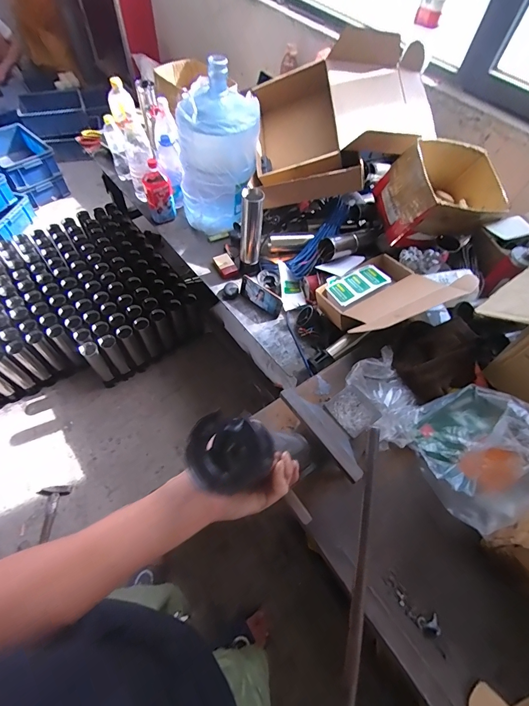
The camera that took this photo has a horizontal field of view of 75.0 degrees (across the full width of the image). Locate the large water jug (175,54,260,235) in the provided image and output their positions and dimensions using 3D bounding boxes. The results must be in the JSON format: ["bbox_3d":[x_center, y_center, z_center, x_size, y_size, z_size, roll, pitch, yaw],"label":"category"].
[{"bbox_3d":[-0.163,-0.687,1.172,0.273,0.452,0.241,-3,60,-6],"label":"large water jug"}]

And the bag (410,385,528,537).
[{"bbox_3d":[0.441,0.198,0.682,0.195,0.200,0.265,-13,62,-12],"label":"bag"}]

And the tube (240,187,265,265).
[{"bbox_3d":[-0.043,-0.388,1.082,0.063,0.243,0.053,10,60,2],"label":"tube"}]

